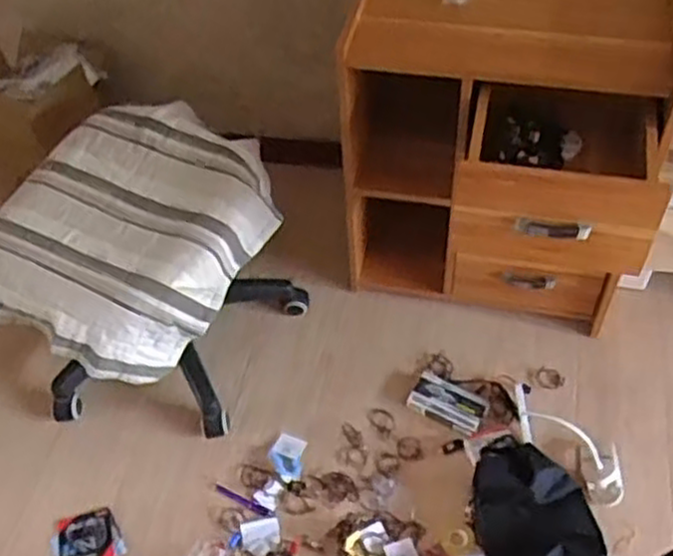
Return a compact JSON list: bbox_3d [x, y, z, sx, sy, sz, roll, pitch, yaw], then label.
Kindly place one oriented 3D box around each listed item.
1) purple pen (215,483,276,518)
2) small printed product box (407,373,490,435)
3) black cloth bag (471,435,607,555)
[{"bbox_3d":[-0.171,0.411,1.430,0.120,0.015,0.016,20,56,19],"label":"purple pen"},{"bbox_3d":[0.220,0.240,1.515,0.140,0.037,0.089,21,57,20],"label":"small printed product box"},{"bbox_3d":[0.335,0.419,1.318,0.186,0.110,0.335,-7,52,0],"label":"black cloth bag"}]

